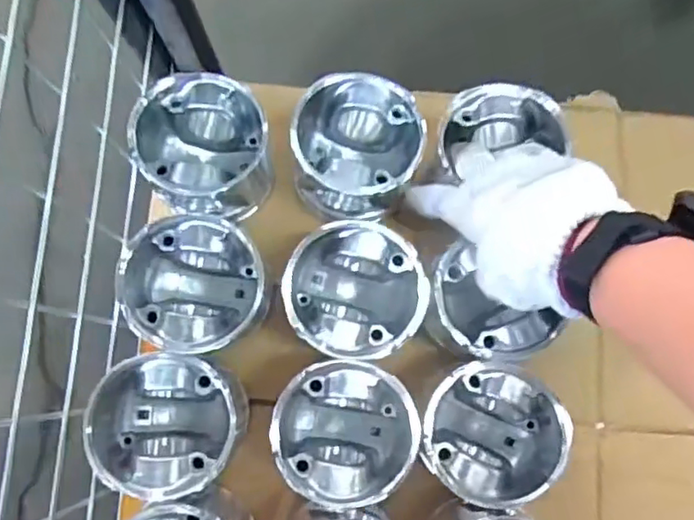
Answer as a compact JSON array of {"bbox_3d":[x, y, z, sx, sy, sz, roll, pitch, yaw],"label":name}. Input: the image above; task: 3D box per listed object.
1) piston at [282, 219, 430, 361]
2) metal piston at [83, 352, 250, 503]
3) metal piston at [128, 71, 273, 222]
[{"bbox_3d":[0.006,0.024,0.441,0.091,0.075,0.089,-11,81,-2],"label":"piston"},{"bbox_3d":[-0.119,0.111,0.424,0.092,0.071,0.090,0,80,0],"label":"metal piston"},{"bbox_3d":[-0.104,-0.078,0.460,0.085,0.088,0.093,0,80,0],"label":"metal piston"}]

